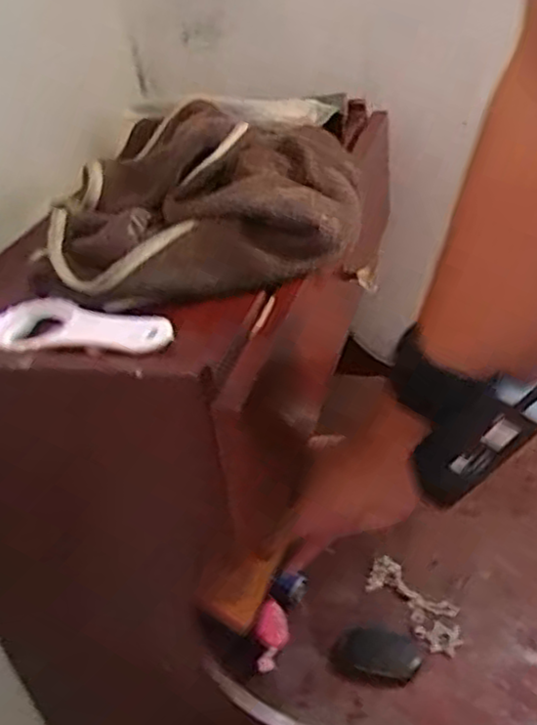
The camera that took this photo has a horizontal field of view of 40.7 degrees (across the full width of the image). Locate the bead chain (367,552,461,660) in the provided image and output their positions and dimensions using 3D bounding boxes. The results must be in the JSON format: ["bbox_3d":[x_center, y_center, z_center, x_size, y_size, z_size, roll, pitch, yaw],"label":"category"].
[{"bbox_3d":[0.111,0.181,0.546,0.037,0.007,0.093,-27,37,-23],"label":"bead chain"}]

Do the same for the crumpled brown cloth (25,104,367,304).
[{"bbox_3d":[-0.043,-0.096,0.426,0.190,0.049,0.161,6,63,6],"label":"crumpled brown cloth"}]

